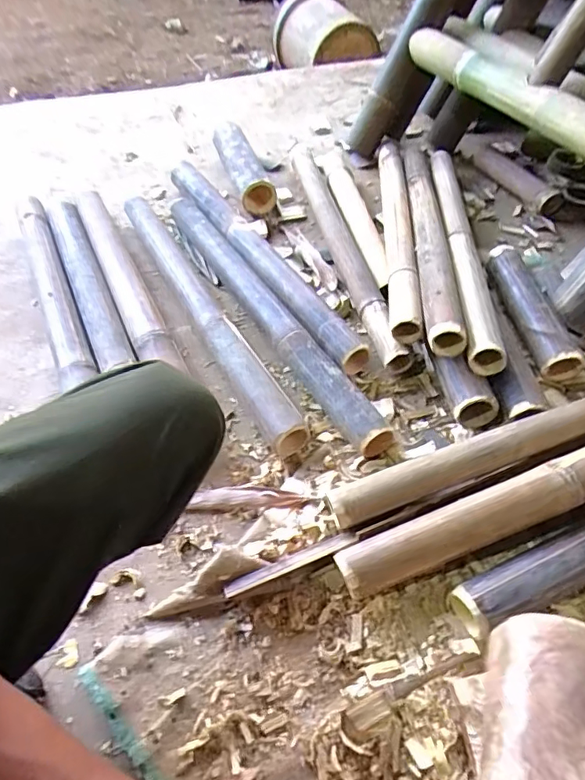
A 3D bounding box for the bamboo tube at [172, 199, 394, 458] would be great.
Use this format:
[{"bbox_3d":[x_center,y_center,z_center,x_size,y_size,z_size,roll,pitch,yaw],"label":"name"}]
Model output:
[{"bbox_3d":[-0.056,-0.144,0.863,0.059,0.059,0.653,-27,56,-17],"label":"bamboo tube"}]

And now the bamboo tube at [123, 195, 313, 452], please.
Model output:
[{"bbox_3d":[-0.154,-0.141,0.866,0.056,0.060,0.619,-26,56,-16],"label":"bamboo tube"}]

